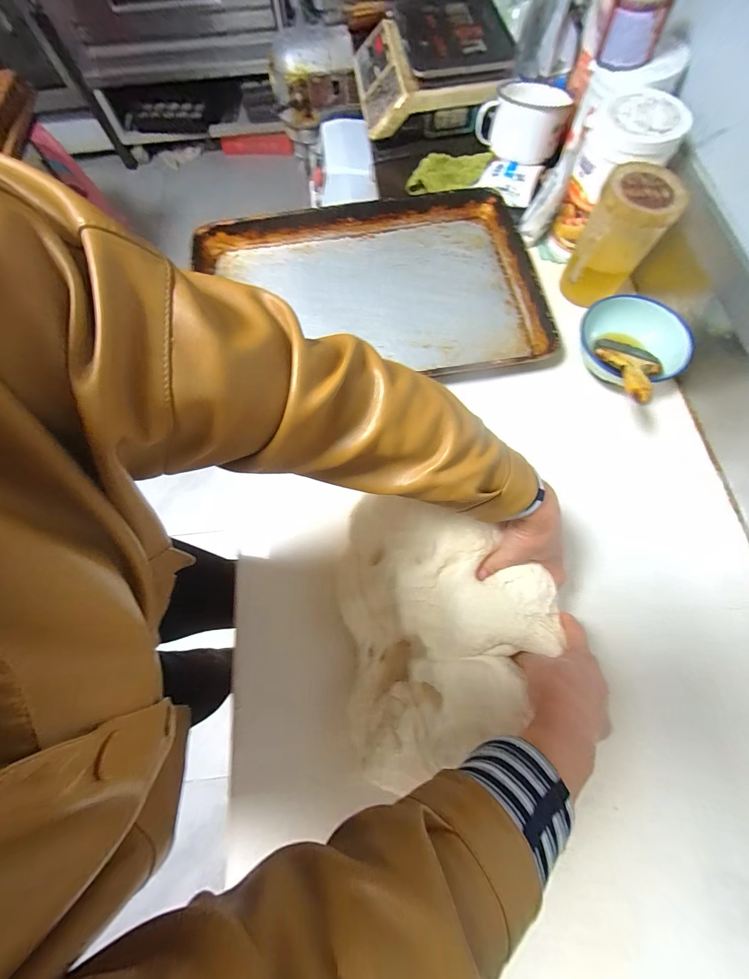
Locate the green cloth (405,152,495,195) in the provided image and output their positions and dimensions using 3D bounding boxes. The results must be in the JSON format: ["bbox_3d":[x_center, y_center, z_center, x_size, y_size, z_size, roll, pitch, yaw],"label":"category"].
[{"bbox_3d":[0.155,-0.674,0.734,0.180,0.027,0.086,-13,72,-2],"label":"green cloth"}]

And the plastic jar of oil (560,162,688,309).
[{"bbox_3d":[0.388,-0.399,0.564,0.108,0.159,0.116,-1,72,2],"label":"plastic jar of oil"}]

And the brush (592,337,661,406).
[{"bbox_3d":[0.372,-0.170,0.498,0.090,0.019,0.193,19,45,8],"label":"brush"}]

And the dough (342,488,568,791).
[{"bbox_3d":[0.078,0.154,0.399,0.245,0.090,0.308,0,72,2],"label":"dough"}]

